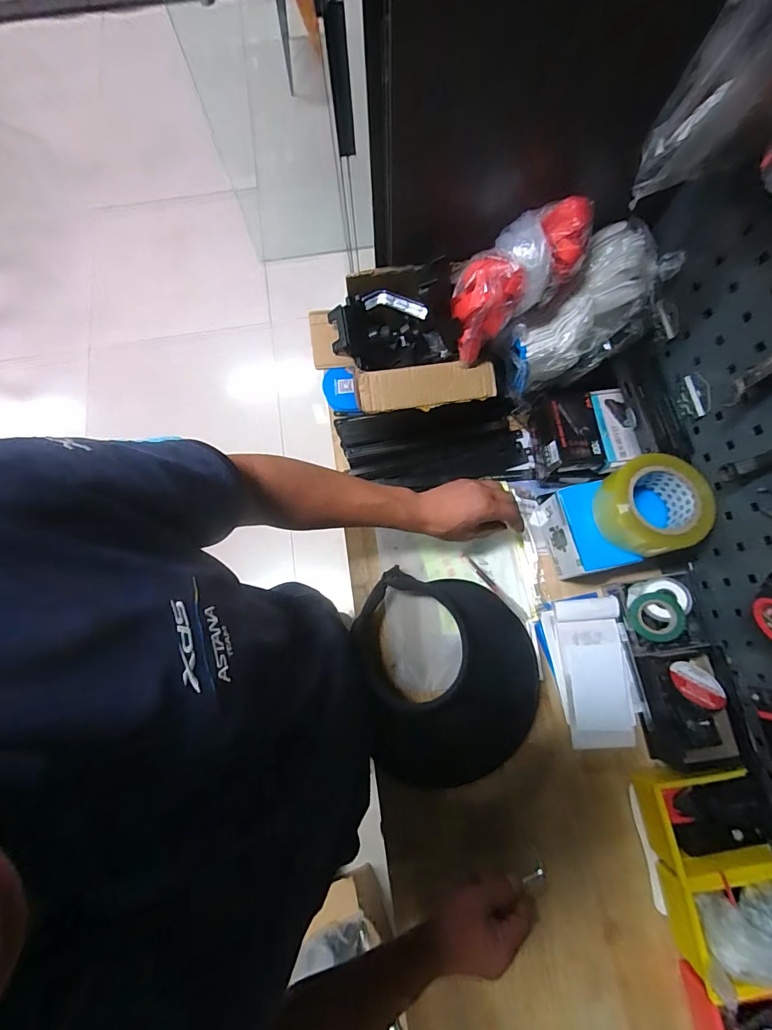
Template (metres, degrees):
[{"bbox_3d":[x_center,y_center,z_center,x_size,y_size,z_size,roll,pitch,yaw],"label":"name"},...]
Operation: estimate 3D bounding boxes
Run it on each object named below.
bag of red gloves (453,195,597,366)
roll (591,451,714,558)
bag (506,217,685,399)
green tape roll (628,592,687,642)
[{"bbox_3d":[0.154,-0.291,0.516,0.204,0.078,0.090,-42,74,26],"label":"bag of red gloves"},{"bbox_3d":[0.338,-0.011,0.529,0.110,0.073,0.117,-14,75,-2],"label":"roll"},{"bbox_3d":[0.264,-0.268,0.567,0.231,0.091,0.146,-35,112,13],"label":"bag"},{"bbox_3d":[0.364,0.136,0.560,0.062,0.015,0.061,-1,76,19],"label":"green tape roll"}]

